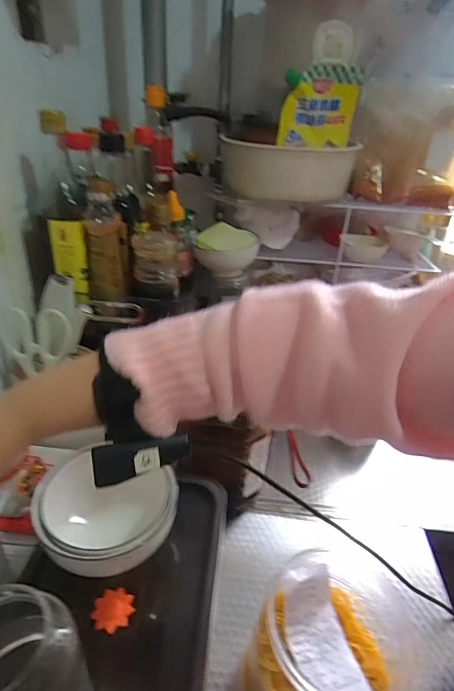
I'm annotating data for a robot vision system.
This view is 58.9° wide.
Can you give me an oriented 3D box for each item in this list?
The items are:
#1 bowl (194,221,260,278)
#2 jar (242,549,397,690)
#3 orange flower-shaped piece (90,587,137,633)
[{"bbox_3d":[-0.002,-0.165,0.712,0.111,0.066,0.090,7,33,3],"label":"bowl"},{"bbox_3d":[0.084,0.301,0.381,0.139,0.124,0.125,-18,39,-31],"label":"jar"},{"bbox_3d":[-0.101,0.234,0.358,0.035,0.004,0.035,3,33,-2],"label":"orange flower-shaped piece"}]

